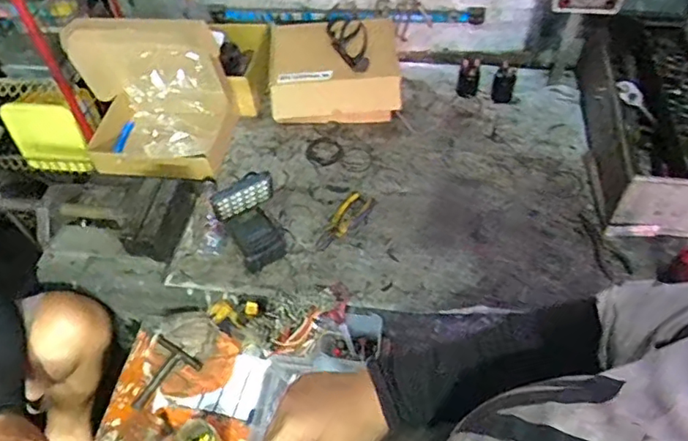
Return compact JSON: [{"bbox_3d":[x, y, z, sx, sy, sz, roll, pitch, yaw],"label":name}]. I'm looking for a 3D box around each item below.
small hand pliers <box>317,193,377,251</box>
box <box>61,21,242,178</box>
[{"bbox_3d":[0.001,-0.002,1.102,0.055,0.013,0.145,31,61,24],"label":"small hand pliers"},{"bbox_3d":[-0.429,-0.231,1.168,0.337,0.285,0.215,6,53,8],"label":"box"}]

